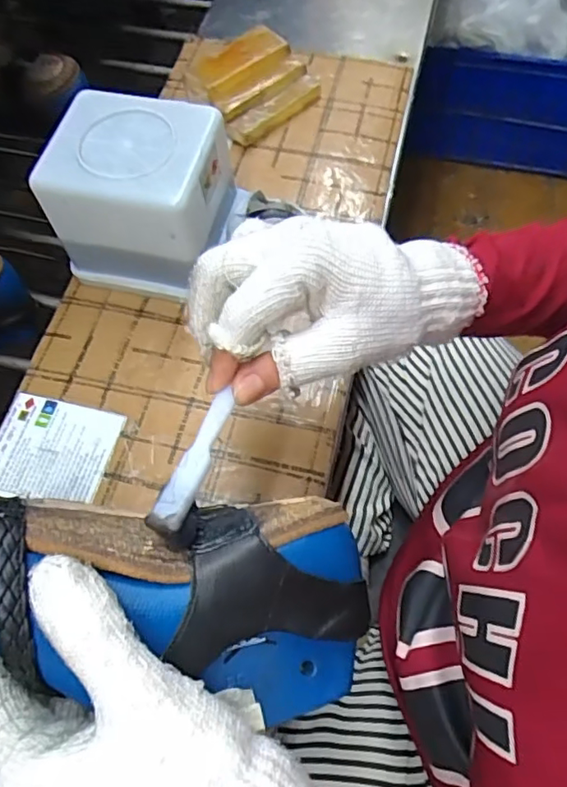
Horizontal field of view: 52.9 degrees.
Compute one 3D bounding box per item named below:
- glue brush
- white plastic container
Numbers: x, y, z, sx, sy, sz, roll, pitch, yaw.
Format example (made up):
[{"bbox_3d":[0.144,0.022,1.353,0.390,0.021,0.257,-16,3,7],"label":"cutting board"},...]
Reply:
[{"bbox_3d":[-0.037,0.030,0.246,0.016,0.020,0.076,12,49,6],"label":"glue brush"},{"bbox_3d":[-0.098,-0.138,0.414,0.113,0.103,0.096,12,67,8],"label":"white plastic container"}]

